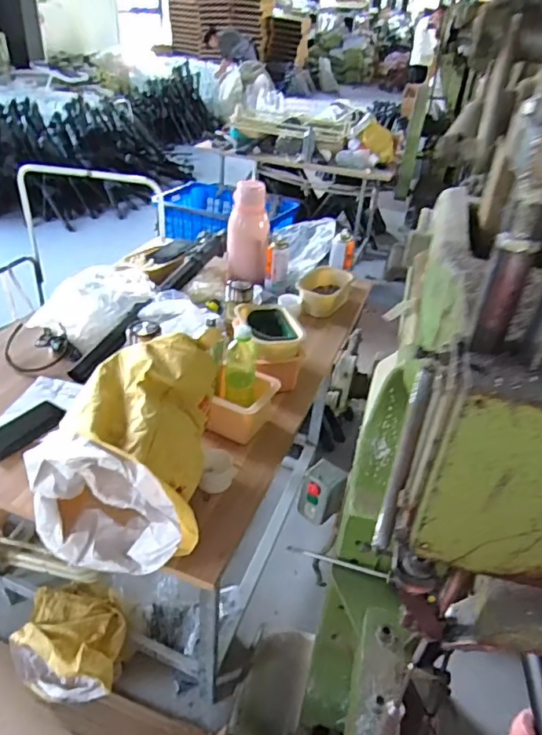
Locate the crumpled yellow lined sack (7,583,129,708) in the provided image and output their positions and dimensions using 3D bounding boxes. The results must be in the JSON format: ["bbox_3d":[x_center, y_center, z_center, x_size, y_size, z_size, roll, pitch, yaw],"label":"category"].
[{"bbox_3d":[-0.492,0.681,1.306,0.250,0.170,0.328,-18,41,-30],"label":"crumpled yellow lined sack"}]

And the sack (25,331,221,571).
[{"bbox_3d":[-0.214,0.118,0.840,0.236,0.201,0.328,6,34,1],"label":"sack"}]

